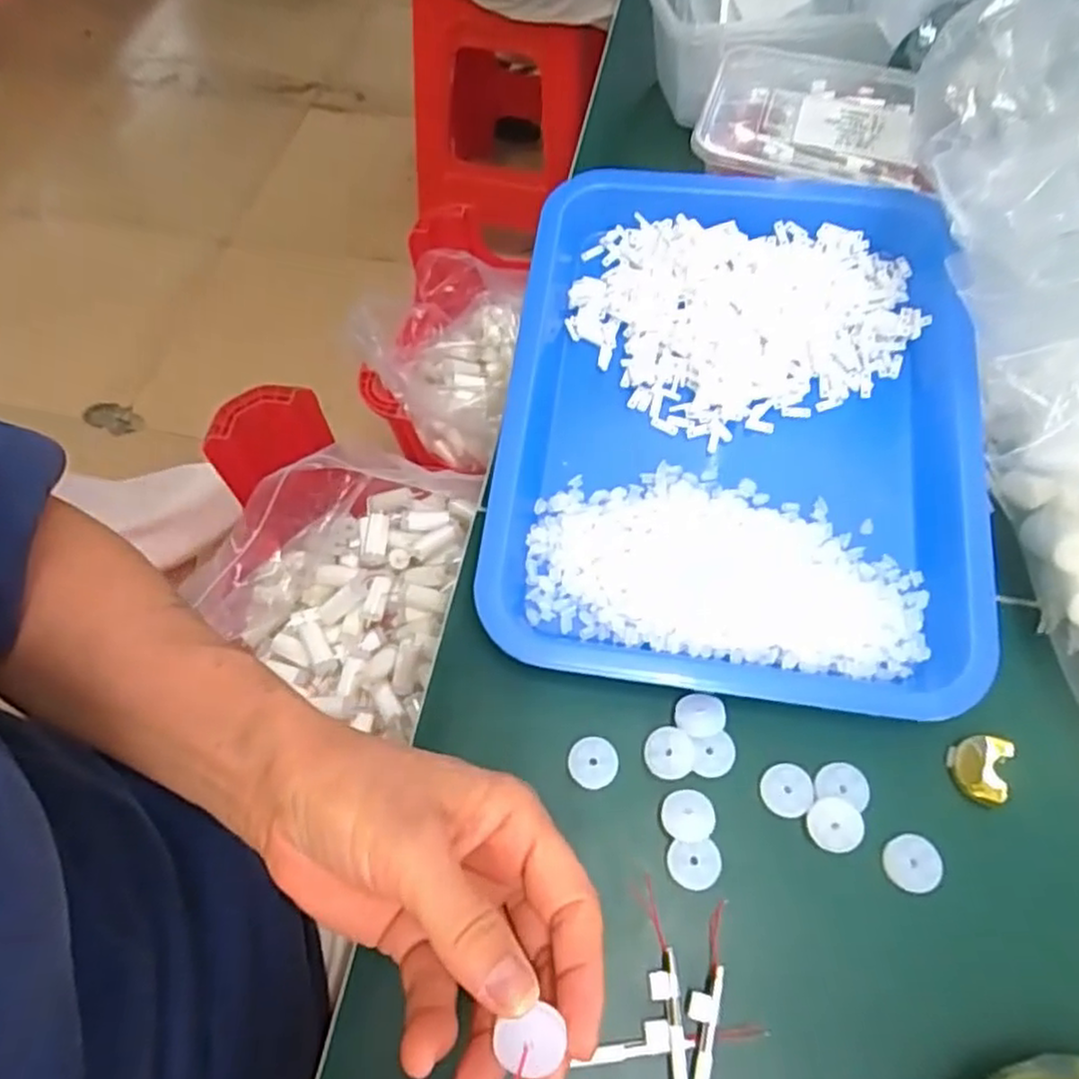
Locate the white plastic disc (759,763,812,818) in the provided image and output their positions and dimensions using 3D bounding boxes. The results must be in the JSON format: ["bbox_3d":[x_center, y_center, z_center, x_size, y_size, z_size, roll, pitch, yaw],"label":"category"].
[{"bbox_3d":[0.103,0.104,0.301,0.020,0.004,0.021,0,66,0],"label":"white plastic disc"}]

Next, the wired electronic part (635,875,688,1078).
[{"bbox_3d":[0.047,0.172,0.265,0.010,0.013,0.084,-5,66,-2],"label":"wired electronic part"}]

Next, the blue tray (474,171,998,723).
[{"bbox_3d":[0.102,-0.065,0.364,0.234,0.034,0.280,8,67,4],"label":"blue tray"}]

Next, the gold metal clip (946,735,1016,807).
[{"bbox_3d":[0.184,0.094,0.302,0.020,0.013,0.027,24,69,11],"label":"gold metal clip"}]

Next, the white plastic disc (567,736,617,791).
[{"bbox_3d":[0.023,0.095,0.308,0.021,0.004,0.021,0,66,0],"label":"white plastic disc"}]

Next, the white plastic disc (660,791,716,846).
[{"bbox_3d":[0.060,0.112,0.292,0.021,0.005,0.020,0,66,0],"label":"white plastic disc"}]

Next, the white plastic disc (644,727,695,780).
[{"bbox_3d":[0.055,0.090,0.304,0.021,0.004,0.020,0,66,0],"label":"white plastic disc"}]

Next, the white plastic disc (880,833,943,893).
[{"bbox_3d":[0.149,0.129,0.287,0.021,0.005,0.021,0,66,0],"label":"white plastic disc"}]

